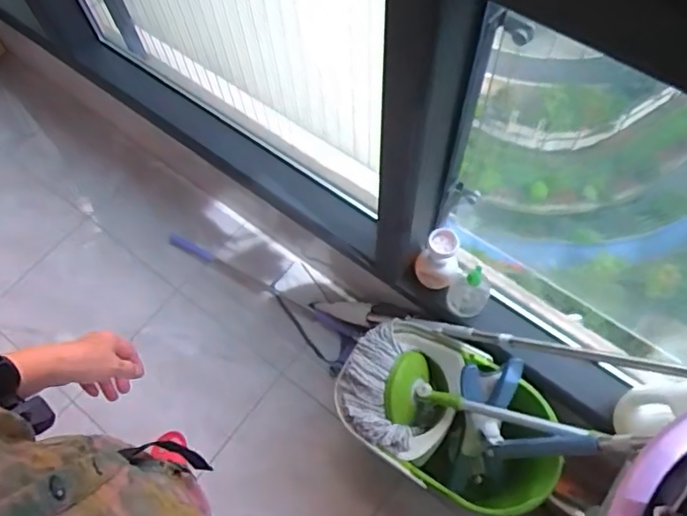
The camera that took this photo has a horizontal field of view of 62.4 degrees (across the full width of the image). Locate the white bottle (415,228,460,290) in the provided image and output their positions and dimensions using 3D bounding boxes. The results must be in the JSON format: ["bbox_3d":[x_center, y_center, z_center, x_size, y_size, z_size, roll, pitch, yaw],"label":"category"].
[{"bbox_3d":[0.202,0.001,1.211,0.094,0.141,0.080,12,66,9],"label":"white bottle"}]

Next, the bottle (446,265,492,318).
[{"bbox_3d":[0.273,0.066,1.209,0.085,0.135,0.081,-1,64,3],"label":"bottle"}]

